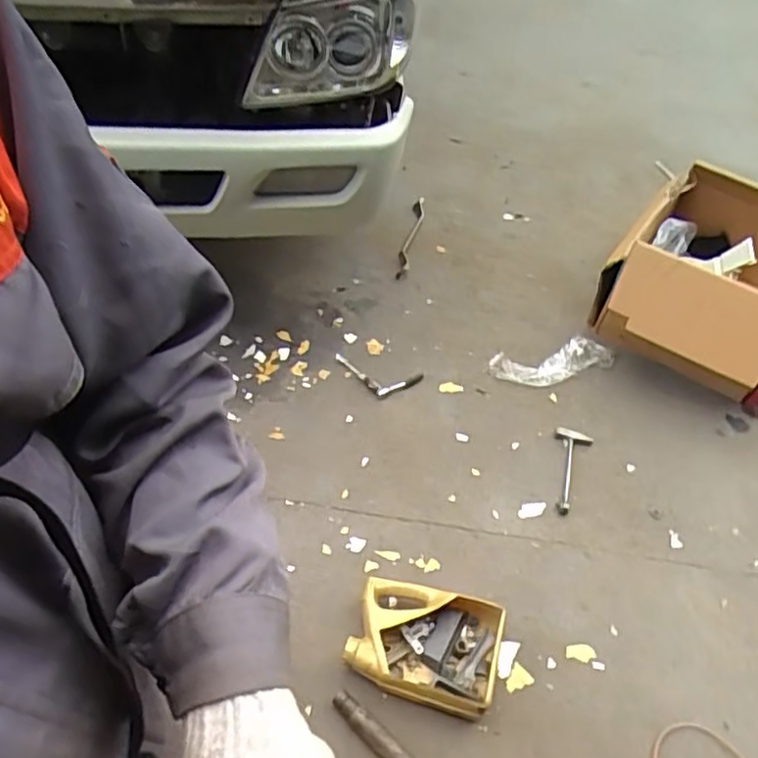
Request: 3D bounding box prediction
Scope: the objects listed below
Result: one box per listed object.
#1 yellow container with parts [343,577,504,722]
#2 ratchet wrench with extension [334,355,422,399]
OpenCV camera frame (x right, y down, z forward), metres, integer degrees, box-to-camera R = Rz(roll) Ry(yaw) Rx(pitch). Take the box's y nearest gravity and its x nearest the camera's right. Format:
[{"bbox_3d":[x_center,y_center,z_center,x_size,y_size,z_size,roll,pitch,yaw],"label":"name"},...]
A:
[{"bbox_3d":[0.094,0.521,1.318,0.291,0.090,0.214,15,50,7],"label":"yellow container with parts"},{"bbox_3d":[-0.006,-0.001,1.782,0.238,0.021,0.104,10,49,3],"label":"ratchet wrench with extension"}]

